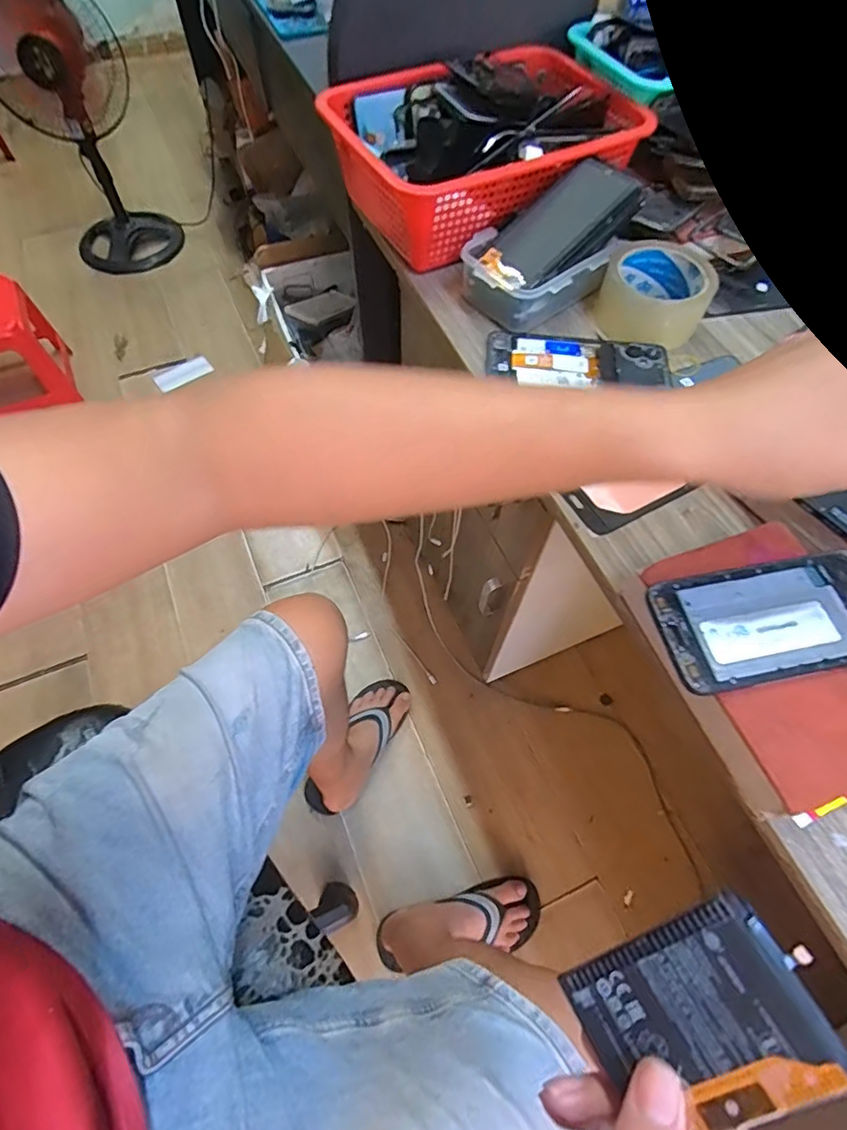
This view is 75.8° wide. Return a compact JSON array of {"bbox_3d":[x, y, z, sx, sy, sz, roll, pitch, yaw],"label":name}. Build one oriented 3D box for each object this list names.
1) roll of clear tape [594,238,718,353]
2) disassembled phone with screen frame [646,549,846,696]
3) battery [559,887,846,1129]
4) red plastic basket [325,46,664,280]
[{"bbox_3d":[0.219,-0.253,0.523,0.093,0.060,0.099,0,62,-1],"label":"roll of clear tape"},{"bbox_3d":[0.220,0.033,0.339,0.148,0.004,0.073,-10,62,-6],"label":"disassembled phone with screen frame"},{"bbox_3d":[0.105,0.176,0.209,0.087,0.004,0.061,-42,59,19],"label":"battery"},{"bbox_3d":[0.059,-0.436,0.564,0.268,0.106,0.205,-29,66,-16],"label":"red plastic basket"}]

